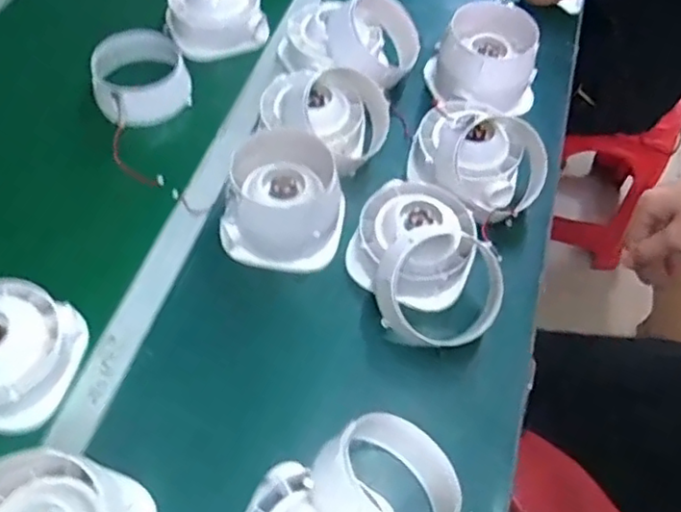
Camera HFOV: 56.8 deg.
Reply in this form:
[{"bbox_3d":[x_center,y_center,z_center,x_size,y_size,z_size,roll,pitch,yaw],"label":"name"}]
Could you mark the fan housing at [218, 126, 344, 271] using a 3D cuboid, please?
[{"bbox_3d":[-0.063,-0.059,0.708,0.130,0.097,0.113,8,57,1],"label":"fan housing"}]

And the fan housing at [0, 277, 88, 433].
[{"bbox_3d":[-0.333,0.091,0.613,0.139,0.062,0.135,2,57,-3],"label":"fan housing"}]

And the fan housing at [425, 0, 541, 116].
[{"bbox_3d":[0.191,-0.257,0.839,0.146,0.097,0.123,35,61,17],"label":"fan housing"}]

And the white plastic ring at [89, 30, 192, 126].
[{"bbox_3d":[-0.264,-0.238,0.830,0.118,0.053,0.131,-14,59,-13],"label":"white plastic ring"}]

